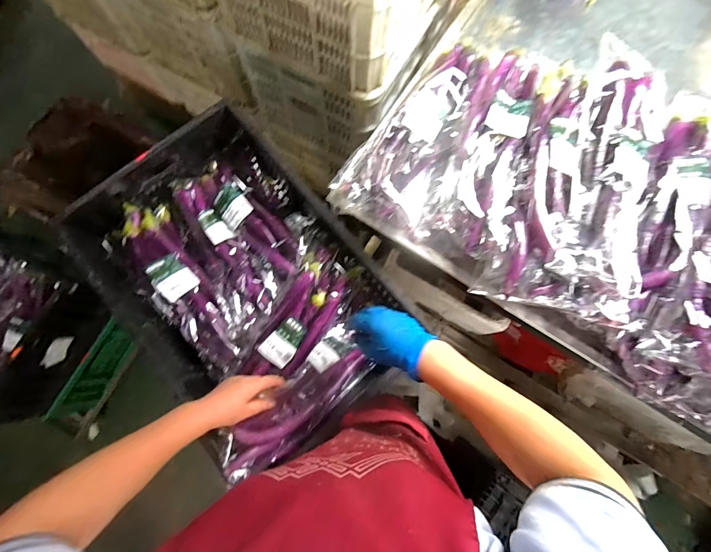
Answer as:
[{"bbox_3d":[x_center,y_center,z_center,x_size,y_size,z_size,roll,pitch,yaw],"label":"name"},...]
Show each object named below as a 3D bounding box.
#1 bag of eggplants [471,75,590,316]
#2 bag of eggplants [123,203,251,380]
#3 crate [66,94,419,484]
[{"bbox_3d":[0.300,-0.143,0.495,0.123,0.088,0.373,19,77,3],"label":"bag of eggplants"},{"bbox_3d":[-0.331,0.020,0.665,0.119,0.090,0.389,-34,80,-8],"label":"bag of eggplants"},{"bbox_3d":[-0.212,0.007,0.642,0.380,0.142,0.565,-39,81,-9],"label":"crate"}]

